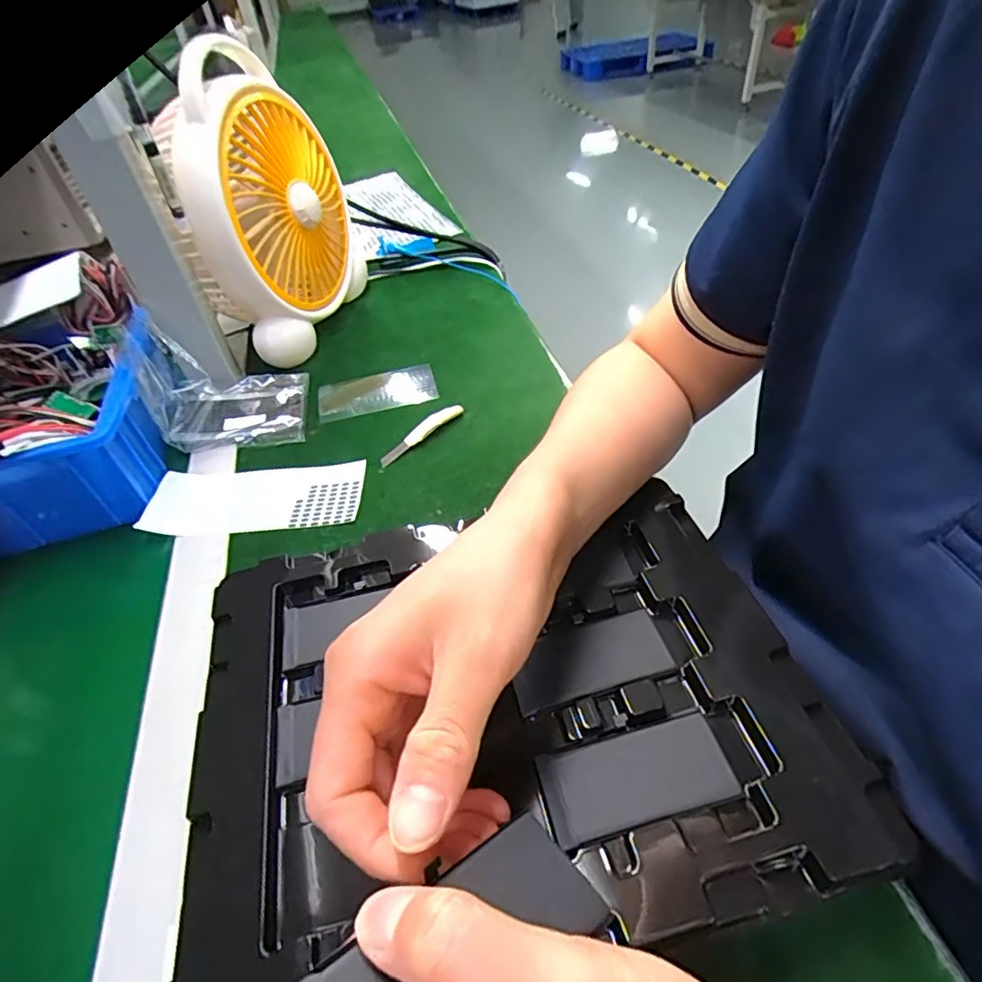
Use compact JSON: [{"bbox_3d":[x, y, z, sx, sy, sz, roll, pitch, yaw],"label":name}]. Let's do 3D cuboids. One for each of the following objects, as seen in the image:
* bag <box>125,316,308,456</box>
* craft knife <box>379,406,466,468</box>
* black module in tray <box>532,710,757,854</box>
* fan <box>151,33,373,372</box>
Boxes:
[{"bbox_3d":[-0.230,-0.095,0.491,0.115,0.080,0.095,-13,46,-6],"label":"bag"},{"bbox_3d":[-0.059,-0.050,0.476,0.086,0.011,0.011,-37,53,-27],"label":"craft knife"},{"bbox_3d":[0.065,0.117,0.236,0.086,0.006,0.036,-14,46,-7],"label":"black module in tray"},{"bbox_3d":[-0.217,-0.270,0.549,0.077,0.256,0.220,6,46,12],"label":"fan"}]

